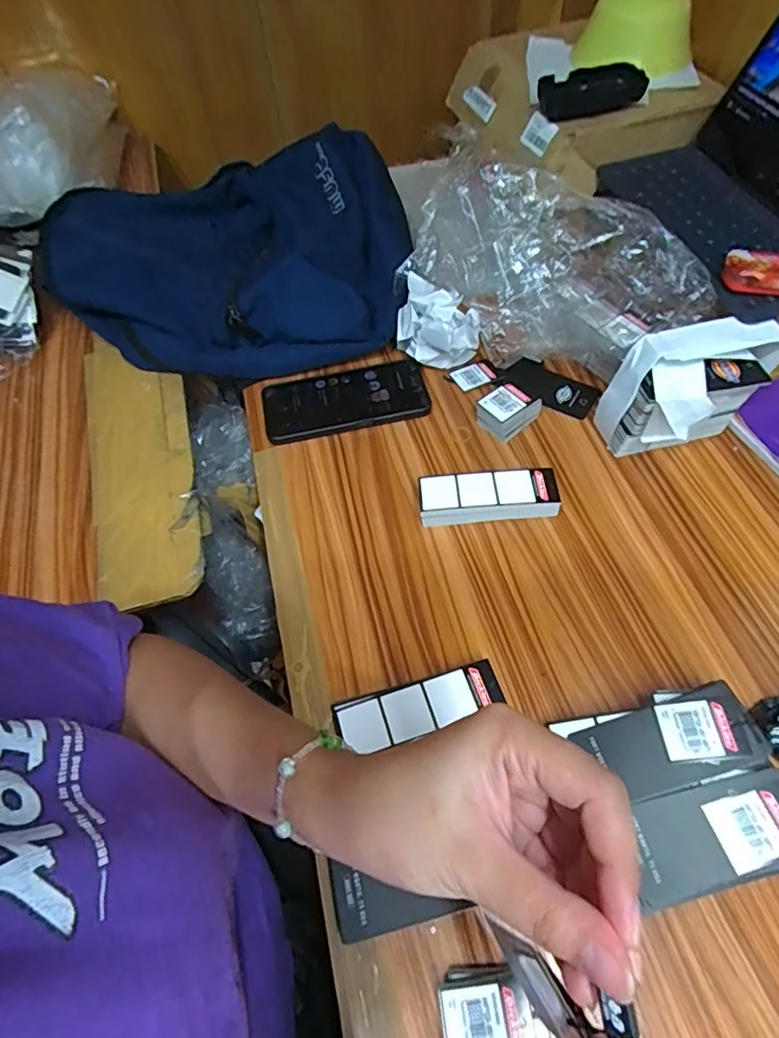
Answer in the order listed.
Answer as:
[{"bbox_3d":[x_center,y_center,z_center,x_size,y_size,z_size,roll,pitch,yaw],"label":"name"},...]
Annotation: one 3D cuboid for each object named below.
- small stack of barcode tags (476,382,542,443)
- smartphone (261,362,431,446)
[{"bbox_3d":[0.117,-0.107,0.528,0.050,0.033,0.043,-36,63,-17],"label":"small stack of barcode tags"},{"bbox_3d":[-0.047,-0.127,0.564,0.170,0.014,0.085,-14,58,-5],"label":"smartphone"}]

